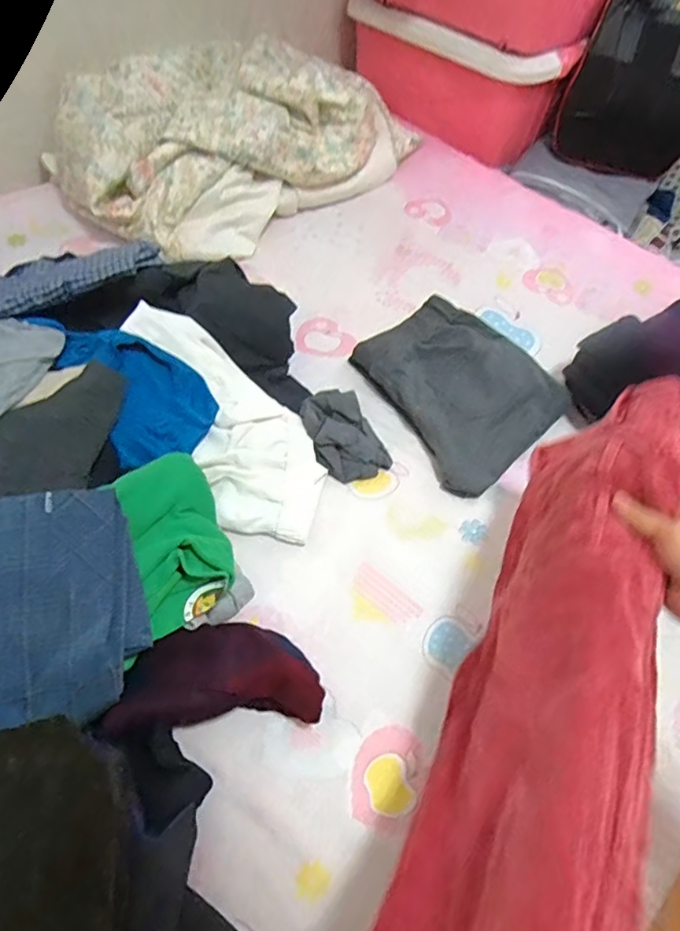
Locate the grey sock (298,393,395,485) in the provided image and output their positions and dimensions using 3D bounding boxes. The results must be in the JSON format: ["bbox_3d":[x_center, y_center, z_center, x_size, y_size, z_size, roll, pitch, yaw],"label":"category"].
[{"bbox_3d":[0.001,-0.046,0.795,0.098,0.029,0.152,-21,60,-18],"label":"grey sock"}]

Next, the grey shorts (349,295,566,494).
[{"bbox_3d":[0.181,-0.122,0.858,0.253,0.061,0.302,-32,64,-23],"label":"grey shorts"}]

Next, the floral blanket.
[{"bbox_3d":[-0.198,-0.684,1.120,0.389,0.207,0.684,40,62,20],"label":"floral blanket"}]

